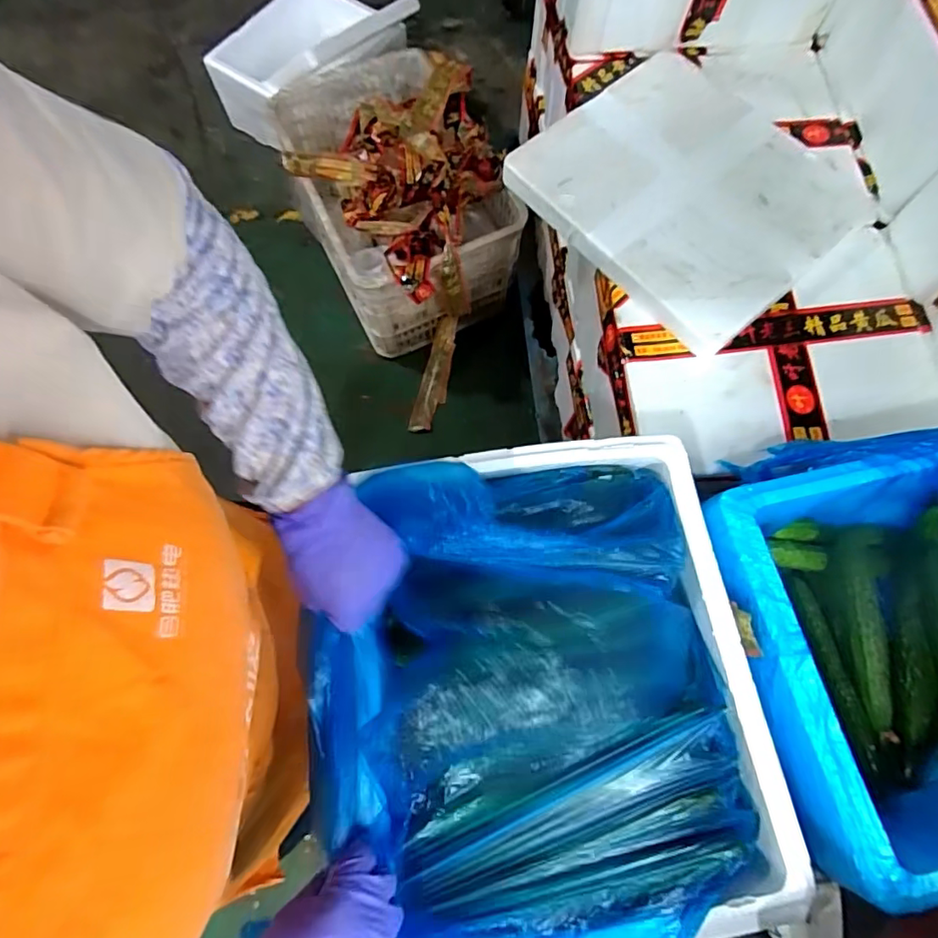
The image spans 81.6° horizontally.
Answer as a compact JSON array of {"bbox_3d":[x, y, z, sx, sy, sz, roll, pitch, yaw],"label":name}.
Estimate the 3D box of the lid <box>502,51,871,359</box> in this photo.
[{"bbox_3d":[0.345,-0.443,0.844,0.433,0.043,0.452,-41,78,-12],"label":"lid"}]

